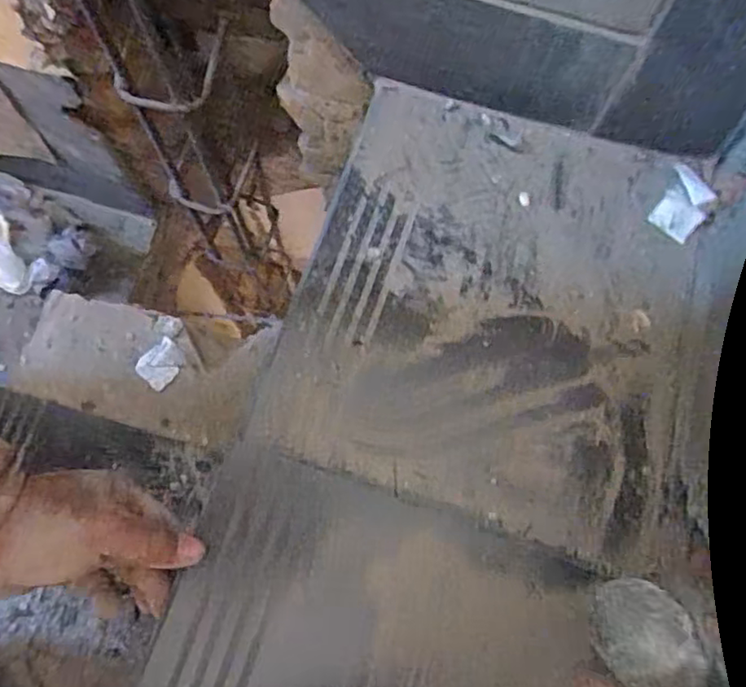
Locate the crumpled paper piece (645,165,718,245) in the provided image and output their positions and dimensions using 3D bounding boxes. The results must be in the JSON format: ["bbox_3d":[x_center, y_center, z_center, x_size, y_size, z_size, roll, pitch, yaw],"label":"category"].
[{"bbox_3d":[0.224,-0.100,0.458,0.033,0.006,0.049,31,95,7],"label":"crumpled paper piece"}]

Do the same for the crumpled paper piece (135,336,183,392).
[{"bbox_3d":[-0.210,0.021,0.630,0.038,0.004,0.044,41,78,11],"label":"crumpled paper piece"}]

